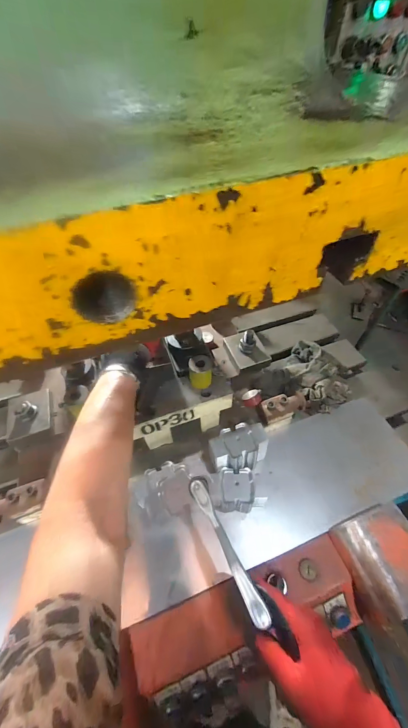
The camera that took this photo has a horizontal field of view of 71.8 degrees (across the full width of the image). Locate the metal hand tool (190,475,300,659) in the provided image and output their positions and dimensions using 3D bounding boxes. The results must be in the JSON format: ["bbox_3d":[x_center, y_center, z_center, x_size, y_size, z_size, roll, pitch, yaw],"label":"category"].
[{"bbox_3d":[0.032,0.221,0.337,0.026,0.011,0.194,-24,48,-16],"label":"metal hand tool"}]

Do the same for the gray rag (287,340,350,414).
[{"bbox_3d":[0.270,0.026,0.671,0.153,0.056,0.165,22,55,18],"label":"gray rag"}]

